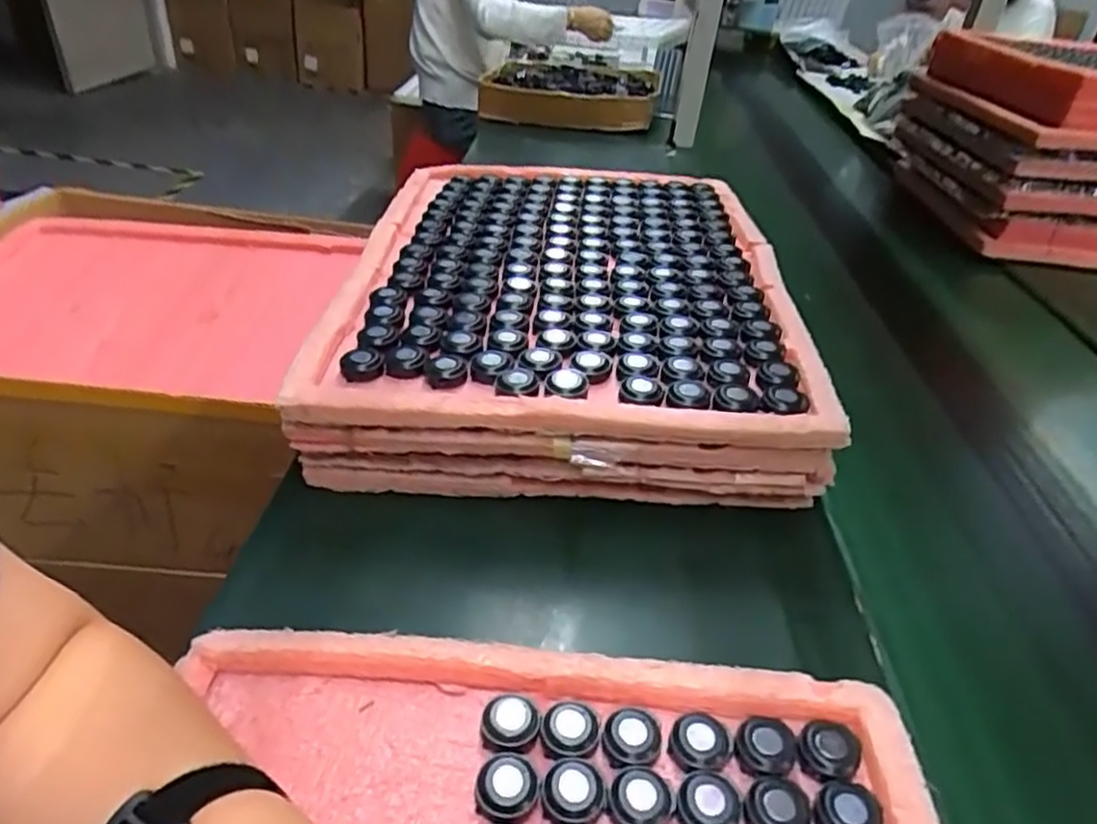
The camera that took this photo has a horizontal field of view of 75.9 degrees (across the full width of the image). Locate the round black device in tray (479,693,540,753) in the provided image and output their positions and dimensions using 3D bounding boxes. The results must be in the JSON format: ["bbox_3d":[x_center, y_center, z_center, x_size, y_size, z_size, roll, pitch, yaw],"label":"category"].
[{"bbox_3d":[-0.020,0.159,0.355,0.028,0.015,0.029,5,36,-3],"label":"round black device in tray"}]

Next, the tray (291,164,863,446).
[{"bbox_3d":[0.019,-0.140,0.644,0.363,0.034,0.481,5,36,-3],"label":"tray"}]

